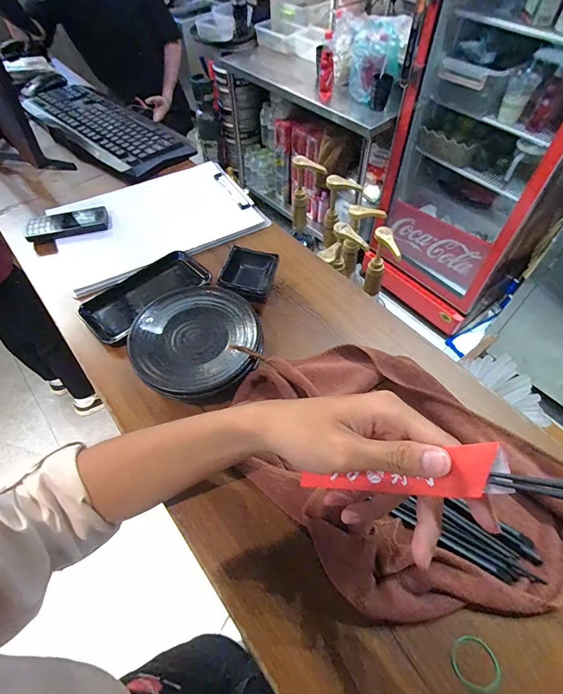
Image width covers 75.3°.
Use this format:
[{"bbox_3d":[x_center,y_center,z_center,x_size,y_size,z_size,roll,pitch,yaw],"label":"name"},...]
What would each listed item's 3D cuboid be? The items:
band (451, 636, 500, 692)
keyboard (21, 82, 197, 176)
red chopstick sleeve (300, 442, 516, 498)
[{"bbox_3d":[0.148,0.242,0.279,0.033,0.004,0.034,-2,59,4],"label":"band"},{"bbox_3d":[-0.373,-0.464,0.767,0.450,0.033,0.153,38,64,23],"label":"keyboard"},{"bbox_3d":[0.068,0.090,0.249,0.016,0.163,0.023,33,54,-21],"label":"red chopstick sleeve"}]

